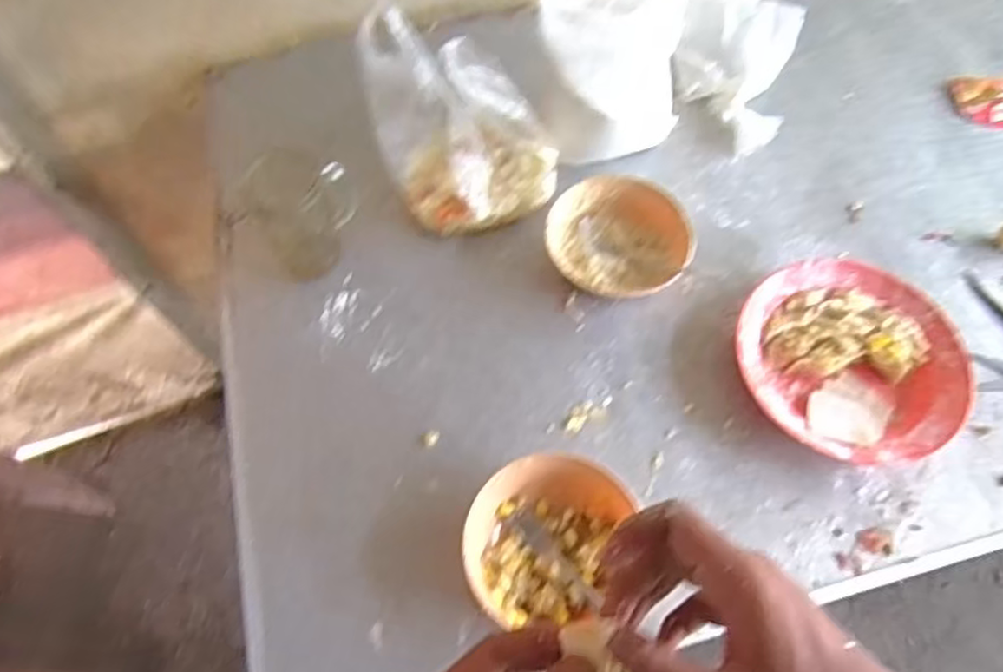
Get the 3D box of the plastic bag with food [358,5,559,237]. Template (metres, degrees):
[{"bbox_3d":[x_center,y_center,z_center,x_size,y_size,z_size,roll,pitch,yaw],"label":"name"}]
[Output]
[{"bbox_3d":[-0.043,-0.197,0.671,0.188,0.190,0.090,6,61,5],"label":"plastic bag with food"}]

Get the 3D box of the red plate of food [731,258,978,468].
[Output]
[{"bbox_3d":[0.333,0.022,0.651,0.208,0.045,0.201,-1,61,2],"label":"red plate of food"}]

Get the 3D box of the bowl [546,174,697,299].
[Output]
[{"bbox_3d":[0.122,-0.099,0.712,0.144,0.047,0.137,3,61,4],"label":"bowl"}]

